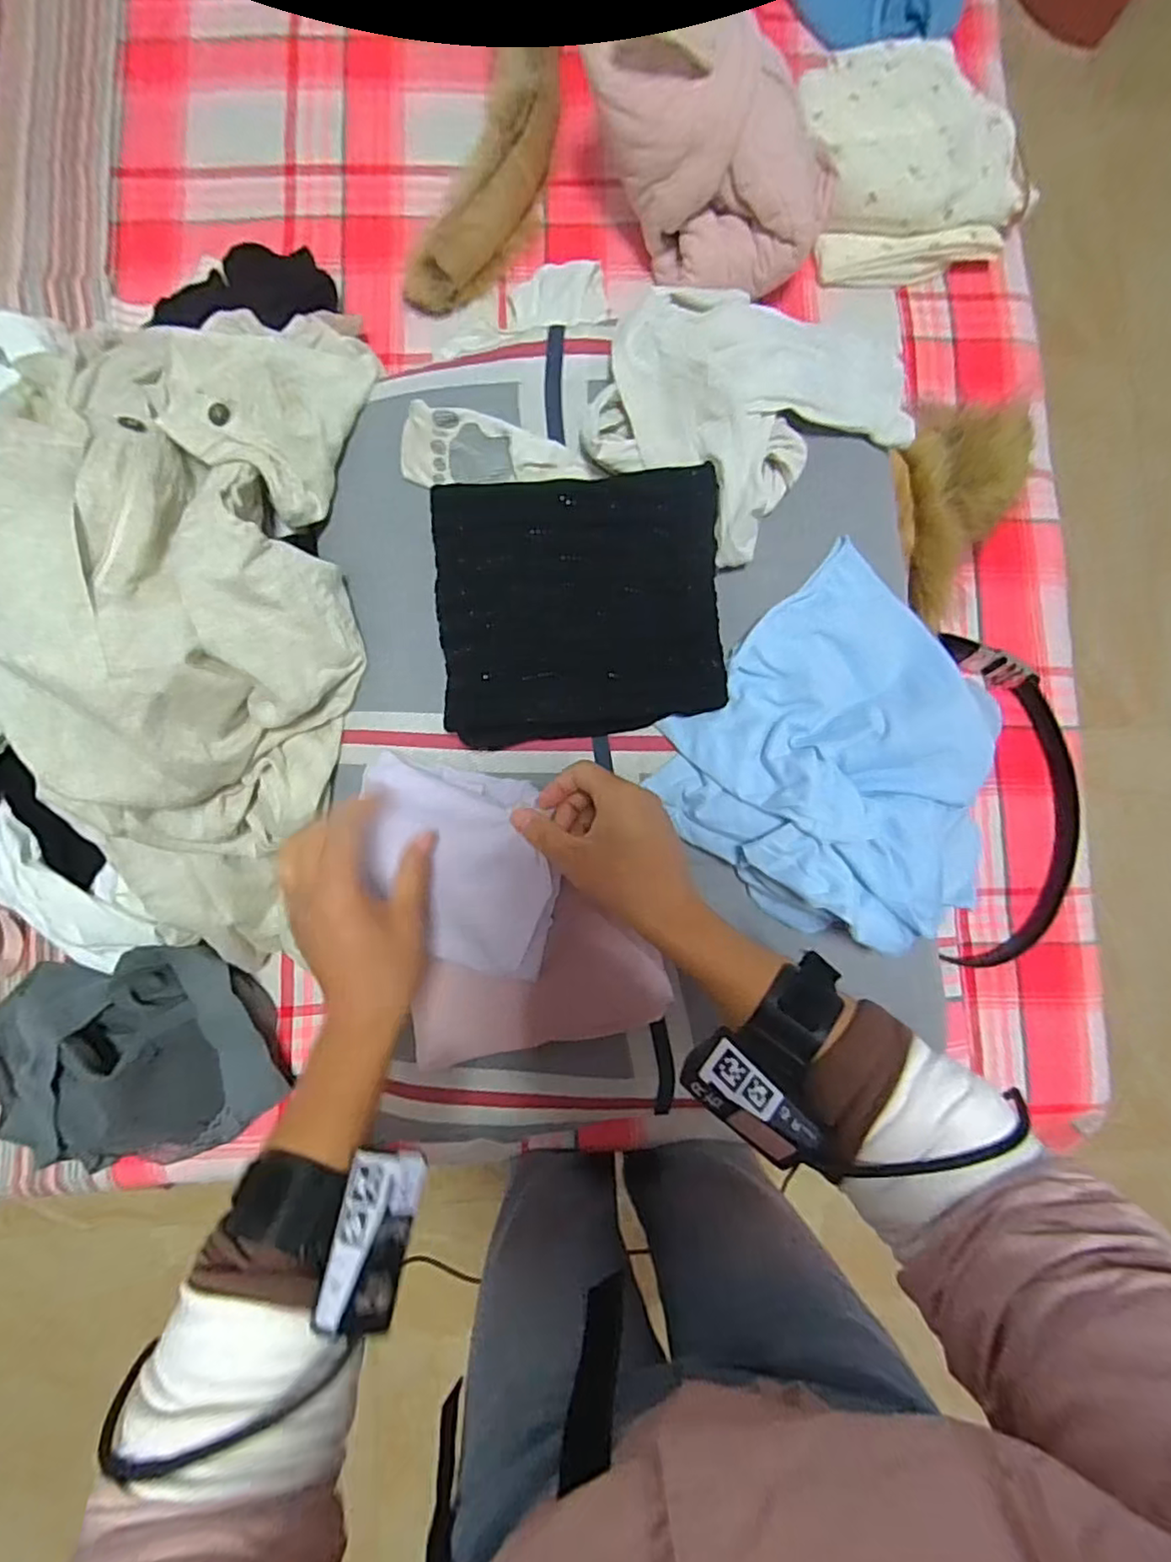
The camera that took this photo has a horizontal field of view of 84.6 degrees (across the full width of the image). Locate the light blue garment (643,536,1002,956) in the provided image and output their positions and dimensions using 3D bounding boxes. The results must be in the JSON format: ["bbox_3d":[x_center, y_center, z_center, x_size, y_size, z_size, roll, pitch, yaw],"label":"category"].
[{"bbox_3d":[0.193,-0.005,0.454,0.243,0.067,0.229,44,84,1],"label":"light blue garment"}]

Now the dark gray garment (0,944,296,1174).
[{"bbox_3d":[-0.449,0.277,0.622,0.262,0.096,0.211,-8,85,-4],"label":"dark gray garment"}]

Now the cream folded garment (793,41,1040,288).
[{"bbox_3d":[0.392,-0.755,0.780,0.235,0.079,0.247,-7,85,-4],"label":"cream folded garment"}]

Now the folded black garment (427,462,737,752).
[{"bbox_3d":[-0.004,-0.117,0.439,0.195,0.057,0.170,-4,85,-4],"label":"folded black garment"}]

